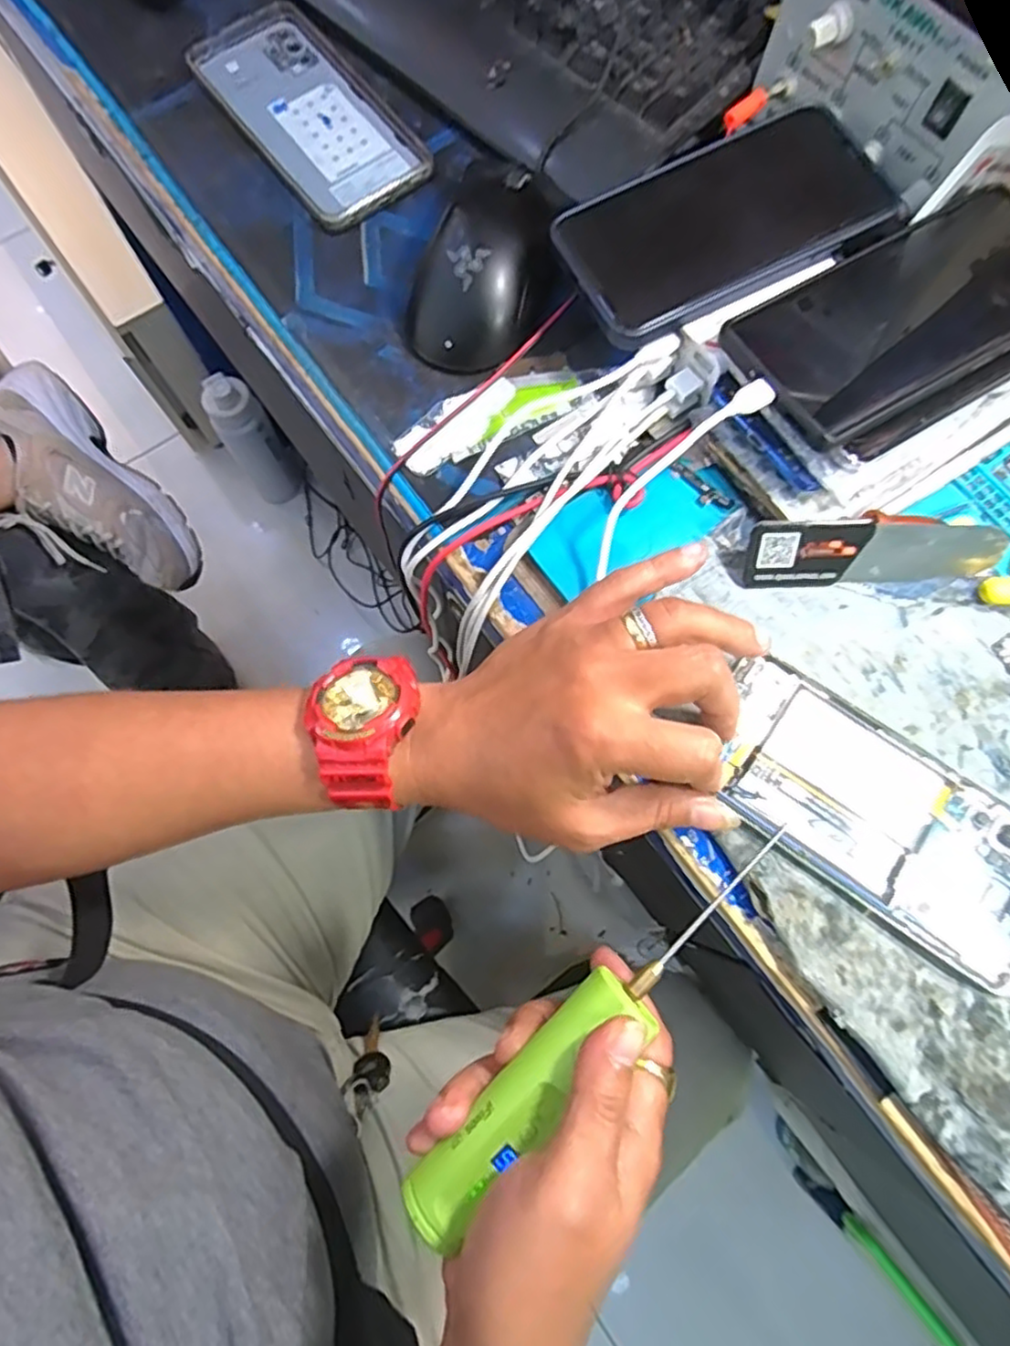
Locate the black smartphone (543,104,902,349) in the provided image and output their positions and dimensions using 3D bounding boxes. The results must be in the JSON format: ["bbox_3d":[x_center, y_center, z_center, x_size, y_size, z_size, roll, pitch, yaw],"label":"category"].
[{"bbox_3d":[0.104,-0.221,0.332,0.150,0.009,0.079,-27,79,0],"label":"black smartphone"}]

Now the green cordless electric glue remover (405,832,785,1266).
[{"bbox_3d":[0.038,0.142,0.273,0.204,0.029,0.024,-44,79,-8],"label":"green cordless electric glue remover"}]

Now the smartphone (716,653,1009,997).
[{"bbox_3d":[0.161,0.061,0.295,0.148,0.010,0.072,36,77,9],"label":"smartphone"}]

